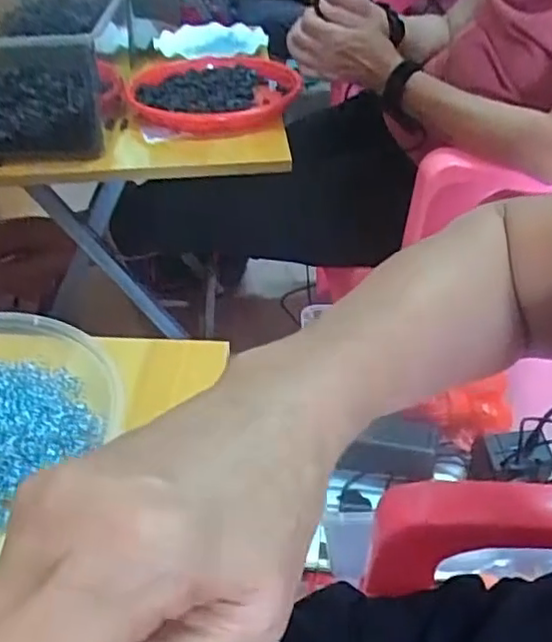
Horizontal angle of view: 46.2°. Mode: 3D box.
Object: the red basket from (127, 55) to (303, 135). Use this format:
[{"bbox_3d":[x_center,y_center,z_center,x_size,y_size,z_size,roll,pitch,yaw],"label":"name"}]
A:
[{"bbox_3d":[-0.092,-0.348,0.963,0.235,0.042,0.323,-4,38,-4],"label":"red basket"}]

